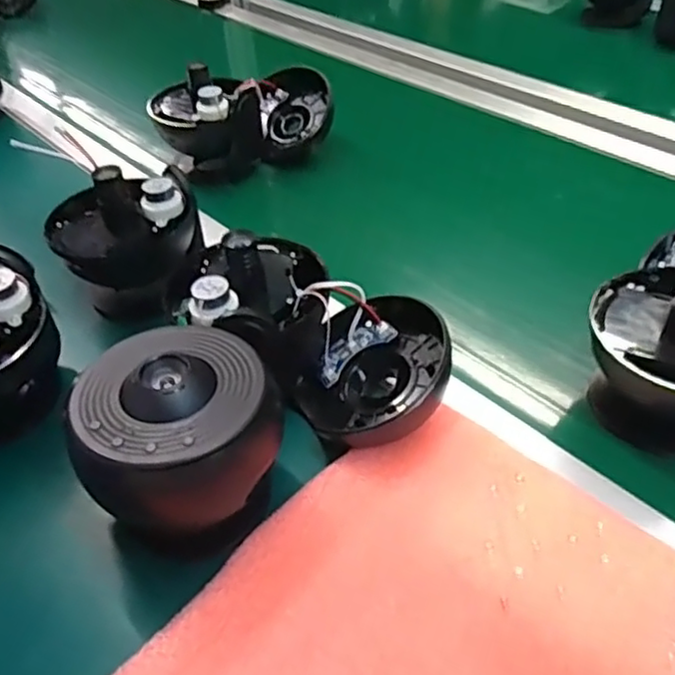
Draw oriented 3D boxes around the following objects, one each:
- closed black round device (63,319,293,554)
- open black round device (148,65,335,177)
[{"bbox_3d":[-0.085,0.060,0.367,0.102,0.104,0.104,-1,44,1],"label":"closed black round device"},{"bbox_3d":[-0.100,-0.248,0.724,0.200,0.118,0.098,-24,48,-22],"label":"open black round device"}]

